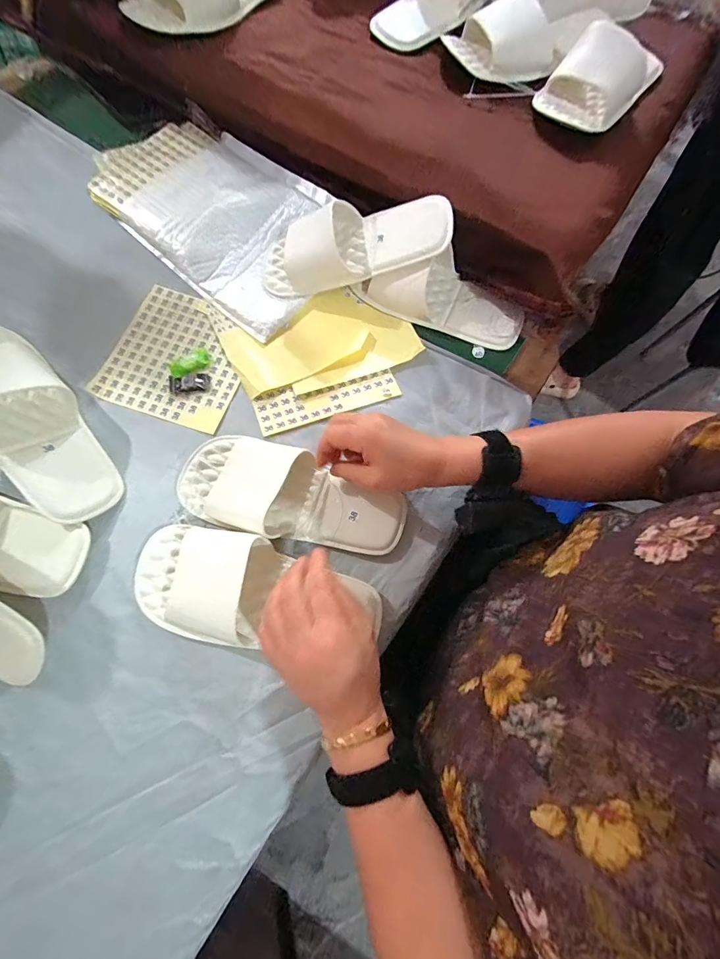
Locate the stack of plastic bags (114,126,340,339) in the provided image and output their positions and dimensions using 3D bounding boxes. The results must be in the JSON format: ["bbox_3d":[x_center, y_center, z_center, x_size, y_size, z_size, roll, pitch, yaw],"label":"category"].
[{"bbox_3d":[-0.153,-0.333,0.539,0.271,0.030,0.208,41,74,10],"label":"stack of plastic bags"}]

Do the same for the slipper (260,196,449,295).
[{"bbox_3d":[-0.012,-0.292,0.482,0.234,0.060,0.101,-9,72,12],"label":"slipper"}]

